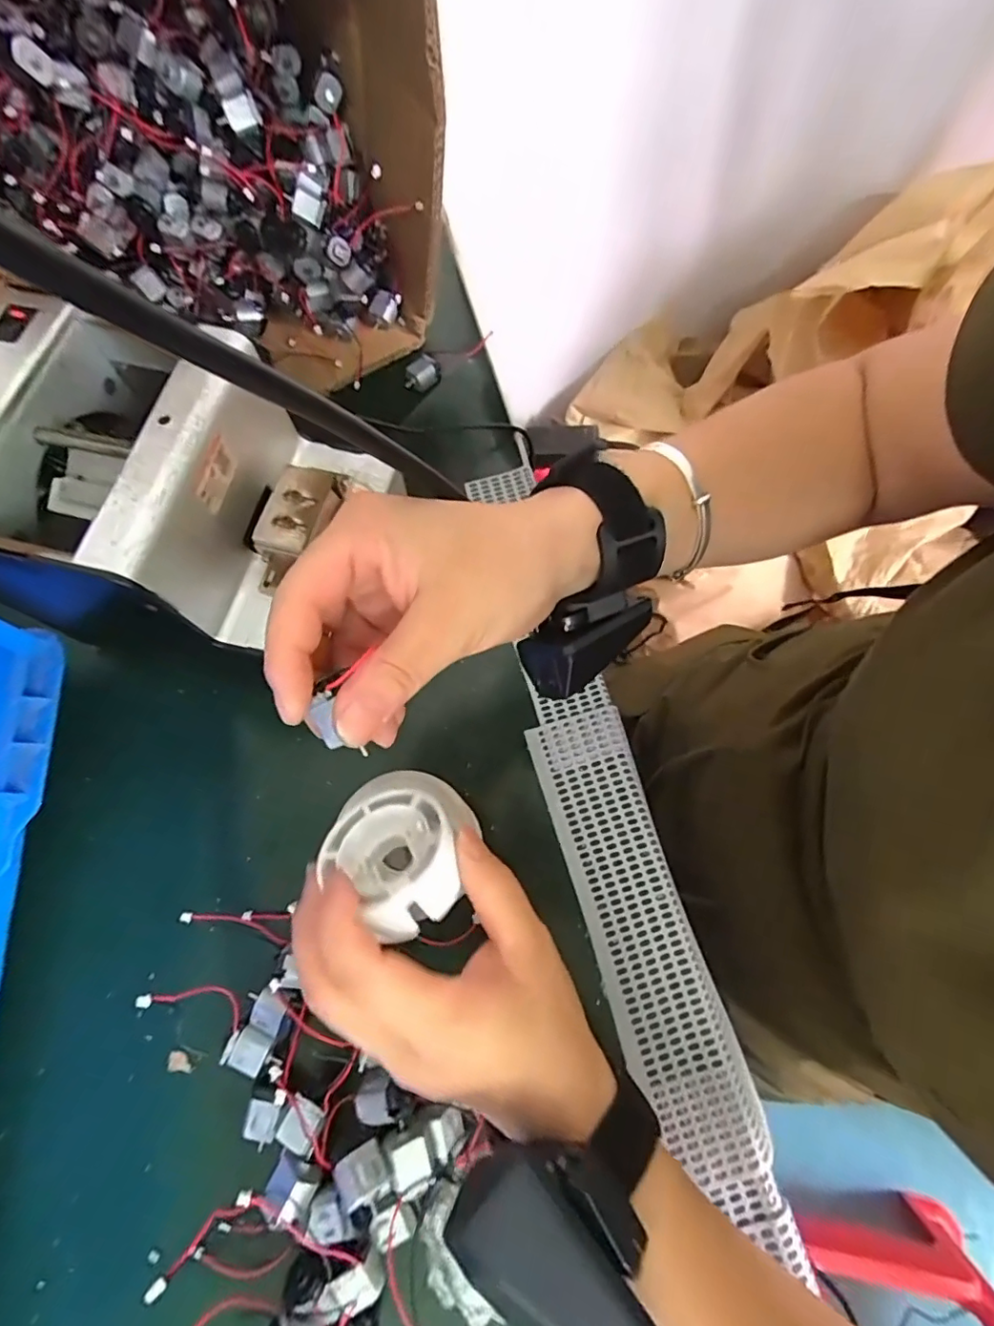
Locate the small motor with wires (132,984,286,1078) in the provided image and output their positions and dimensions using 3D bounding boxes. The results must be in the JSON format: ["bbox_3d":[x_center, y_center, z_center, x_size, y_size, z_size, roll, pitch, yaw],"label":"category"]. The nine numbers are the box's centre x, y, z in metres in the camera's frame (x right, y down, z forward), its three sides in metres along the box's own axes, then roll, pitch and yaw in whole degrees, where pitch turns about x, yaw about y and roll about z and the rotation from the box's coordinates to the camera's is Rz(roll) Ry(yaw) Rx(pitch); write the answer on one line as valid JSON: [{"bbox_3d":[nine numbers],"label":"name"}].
[{"bbox_3d":[-0.132,0.168,0.254,0.021,0.017,0.073,-44,109,-13],"label":"small motor with wires"}]

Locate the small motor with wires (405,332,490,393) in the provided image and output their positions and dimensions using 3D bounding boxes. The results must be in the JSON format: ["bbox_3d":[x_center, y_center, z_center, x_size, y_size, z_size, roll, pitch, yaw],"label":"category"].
[{"bbox_3d":[-0.036,-0.228,0.410,0.075,0.013,0.019,-40,74,-9],"label":"small motor with wires"}]

